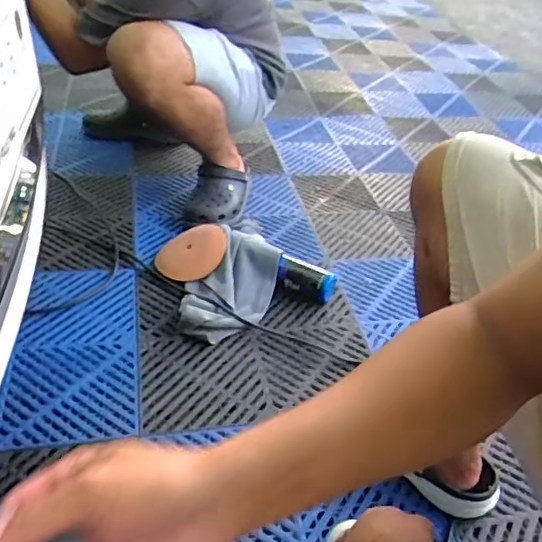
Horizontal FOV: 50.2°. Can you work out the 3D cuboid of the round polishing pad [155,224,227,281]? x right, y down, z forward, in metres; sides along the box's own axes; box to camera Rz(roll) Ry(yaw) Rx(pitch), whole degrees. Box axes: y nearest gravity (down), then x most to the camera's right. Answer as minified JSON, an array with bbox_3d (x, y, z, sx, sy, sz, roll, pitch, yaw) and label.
[{"bbox_3d":[-0.148,-0.034,1.120,0.140,0.026,0.112,-39,59,-12],"label":"round polishing pad"}]

